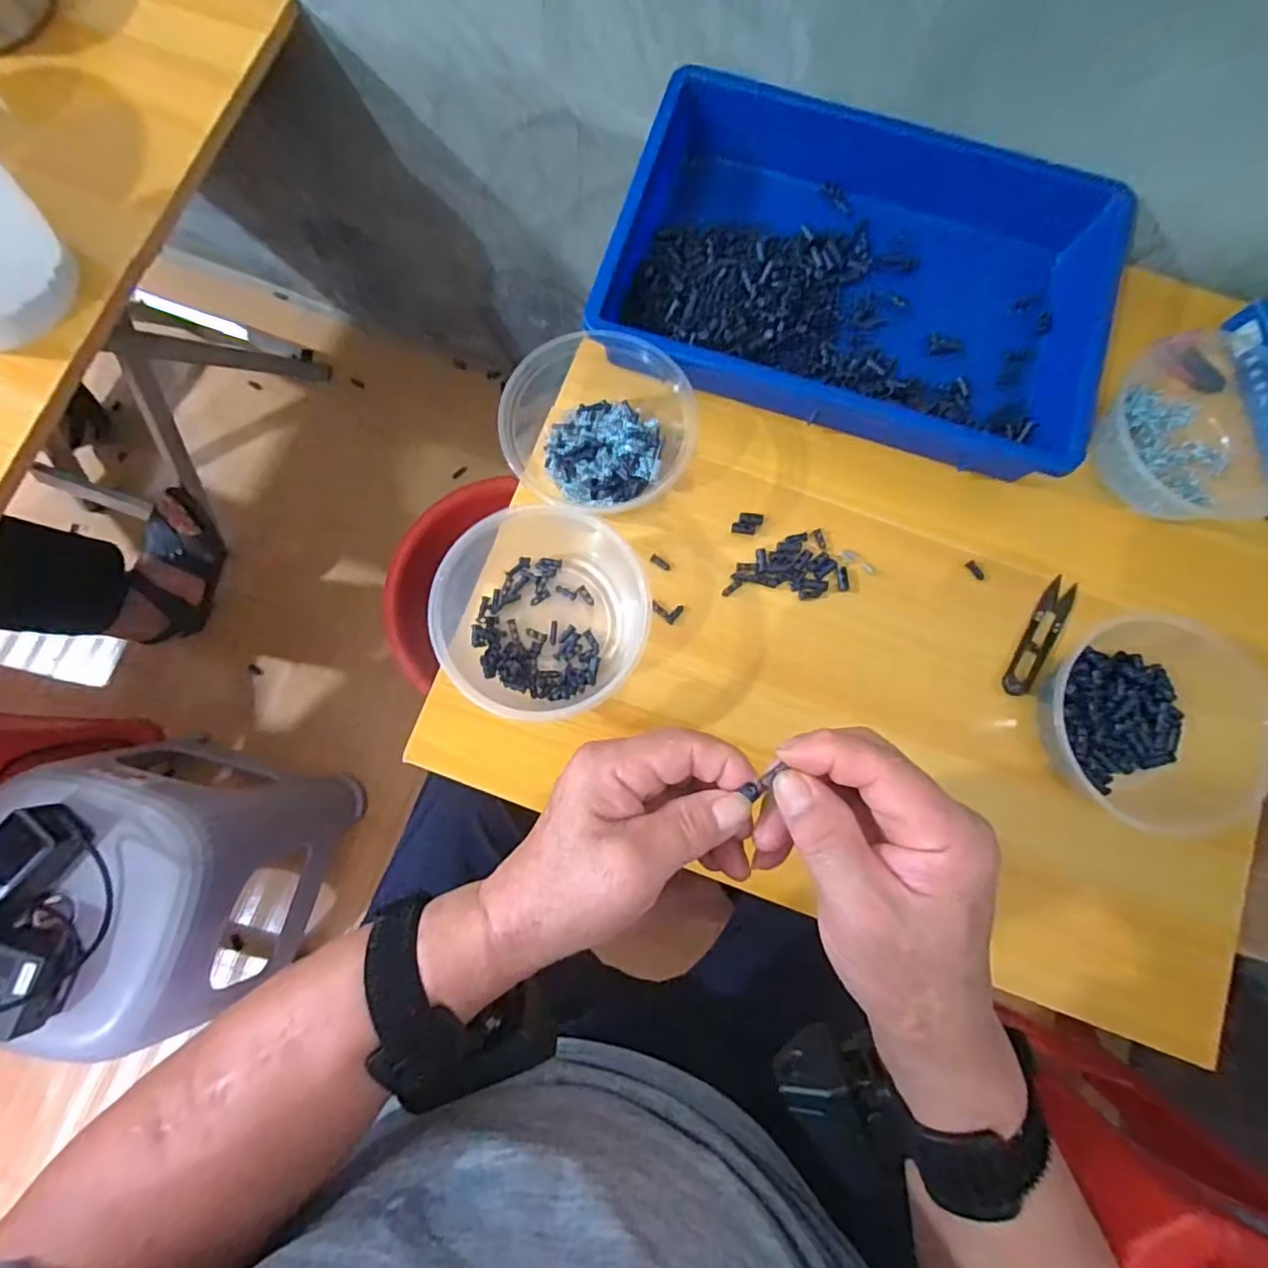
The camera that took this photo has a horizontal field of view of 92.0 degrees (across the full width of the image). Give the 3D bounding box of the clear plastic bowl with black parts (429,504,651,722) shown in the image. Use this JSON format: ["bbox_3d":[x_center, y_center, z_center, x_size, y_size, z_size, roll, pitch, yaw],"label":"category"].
[{"bbox_3d":[-0.064,-0.011,0.434,0.139,0.060,0.136,1,81,-3],"label":"clear plastic bowl with black parts"}]

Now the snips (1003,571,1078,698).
[{"bbox_3d":[0.303,0.001,0.457,0.023,0.013,0.098,33,80,2],"label":"snips"}]

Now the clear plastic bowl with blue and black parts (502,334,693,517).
[{"bbox_3d":[-0.025,-0.158,0.451,0.122,0.052,0.118,1,81,-3],"label":"clear plastic bowl with blue and black parts"}]

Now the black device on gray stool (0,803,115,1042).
[{"bbox_3d":[-0.591,0.272,0.582,0.145,0.087,0.185,30,80,2],"label":"black device on gray stool"}]

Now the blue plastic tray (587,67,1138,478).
[{"bbox_3d":[0.176,-0.291,0.477,0.369,0.059,0.271,18,80,-1],"label":"blue plastic tray"}]

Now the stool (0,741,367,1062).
[{"bbox_3d":[-0.572,0.298,0.761,0.310,0.355,0.270,11,80,-2],"label":"stool"}]

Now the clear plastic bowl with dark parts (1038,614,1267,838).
[{"bbox_3d":[0.352,0.057,0.429,0.149,0.058,0.139,1,81,-3],"label":"clear plastic bowl with dark parts"}]

